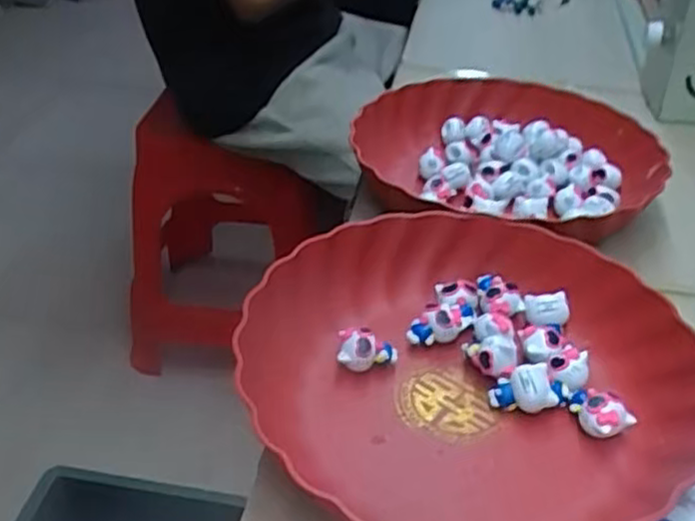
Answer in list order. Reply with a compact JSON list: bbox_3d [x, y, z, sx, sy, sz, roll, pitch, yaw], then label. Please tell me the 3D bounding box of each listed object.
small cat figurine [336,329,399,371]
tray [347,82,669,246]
[{"bbox_3d":[0.010,0.052,0.431,0.034,0.020,0.023,8,36,9],"label":"small cat figurine"},{"bbox_3d":[0.130,-0.084,0.595,0.237,0.062,0.247,9,36,10],"label":"tray"}]

